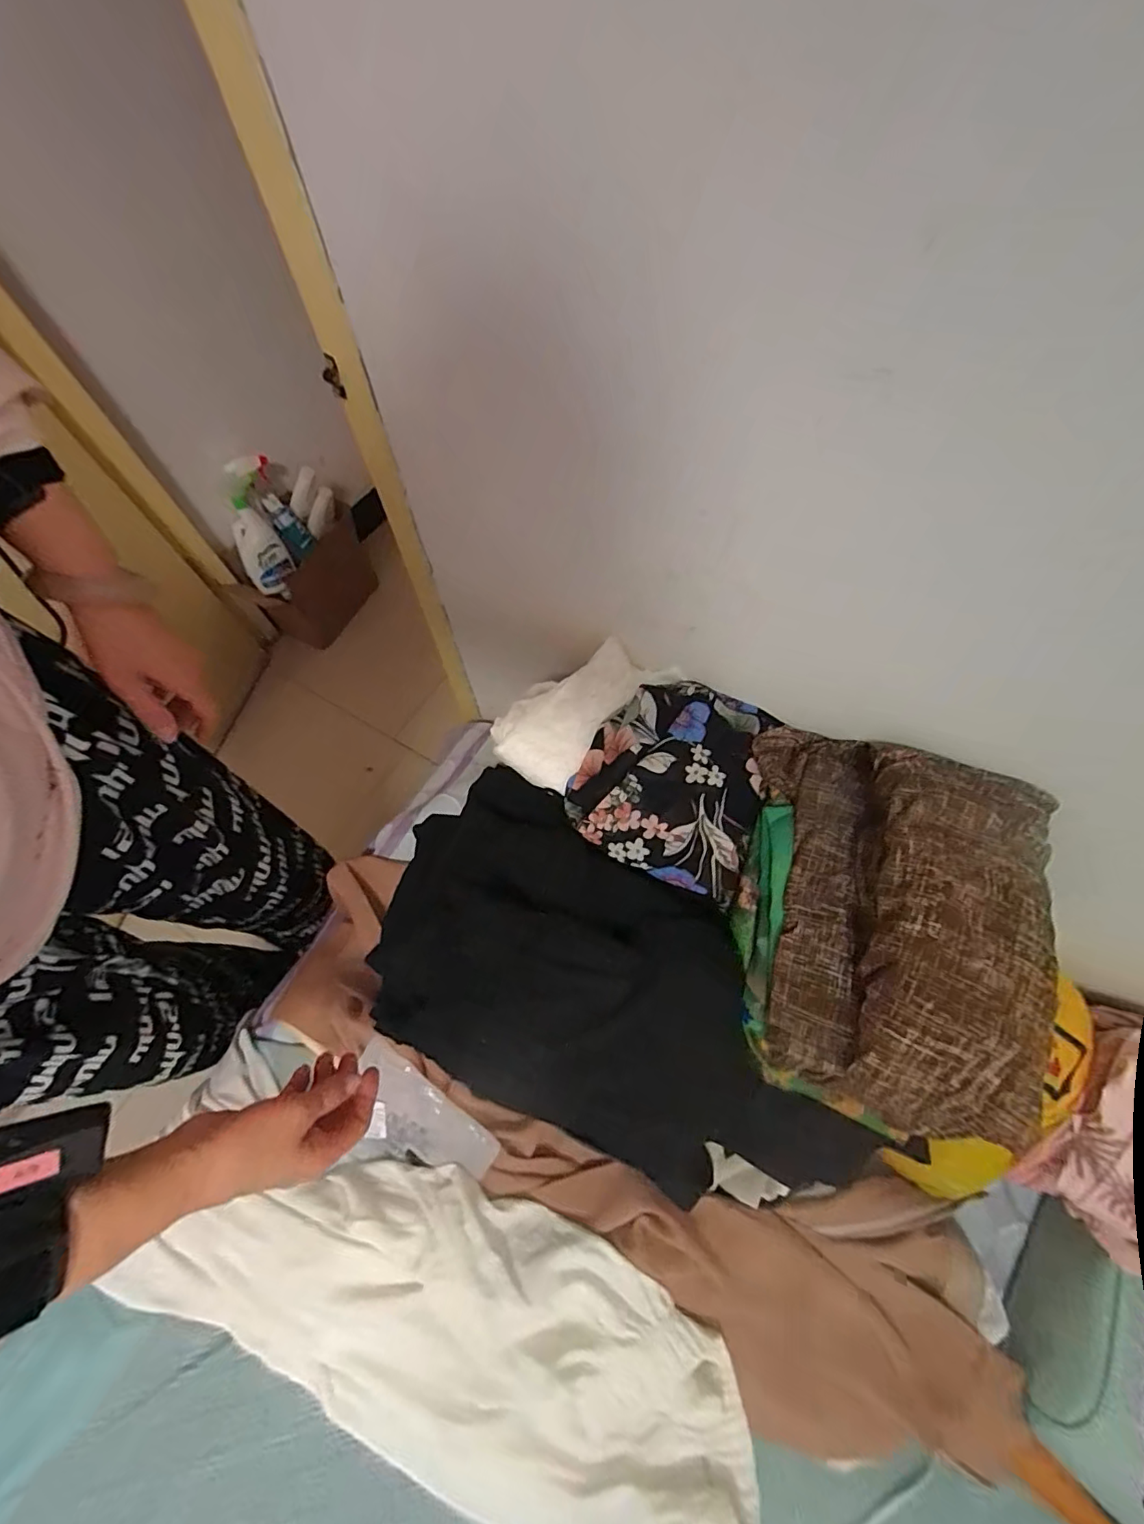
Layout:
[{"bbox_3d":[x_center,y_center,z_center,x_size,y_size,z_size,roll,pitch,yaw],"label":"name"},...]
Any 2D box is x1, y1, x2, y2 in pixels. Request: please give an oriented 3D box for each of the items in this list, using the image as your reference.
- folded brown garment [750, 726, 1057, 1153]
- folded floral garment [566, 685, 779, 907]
[{"bbox_3d":[0.231,0.093,0.358,0.174,0.083,0.261,7,66,3],"label":"folded brown garment"},{"bbox_3d":[0.087,0.008,0.450,0.147,0.048,0.172,20,68,9],"label":"folded floral garment"}]

